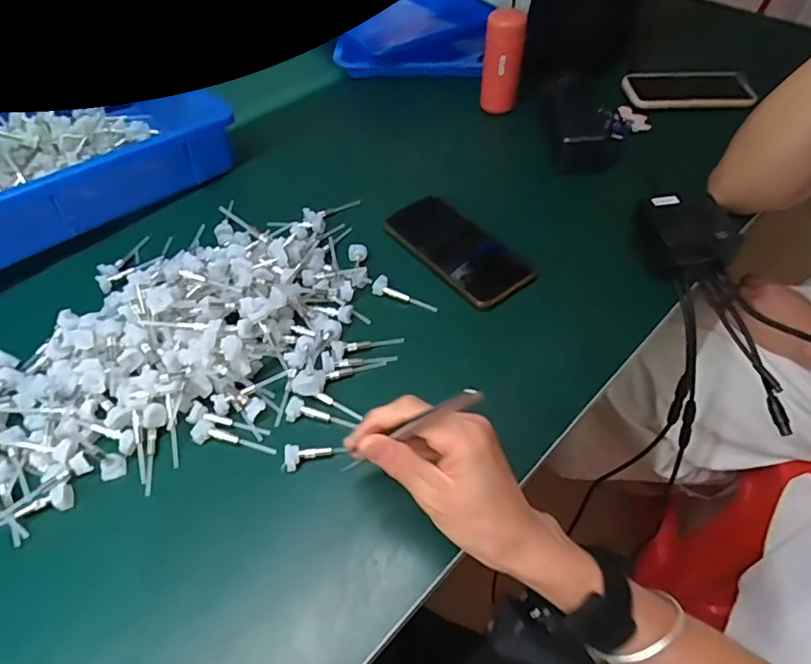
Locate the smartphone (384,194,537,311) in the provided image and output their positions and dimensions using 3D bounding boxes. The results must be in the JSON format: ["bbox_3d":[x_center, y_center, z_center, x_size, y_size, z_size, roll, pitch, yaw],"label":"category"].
[{"bbox_3d":[0.054,-0.087,0.529,0.075,0.015,0.156,-32,58,-23],"label":"smartphone"}]

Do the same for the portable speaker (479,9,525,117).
[{"bbox_3d":[0.123,-0.346,0.654,0.046,0.117,0.049,1,52,1],"label":"portable speaker"}]

